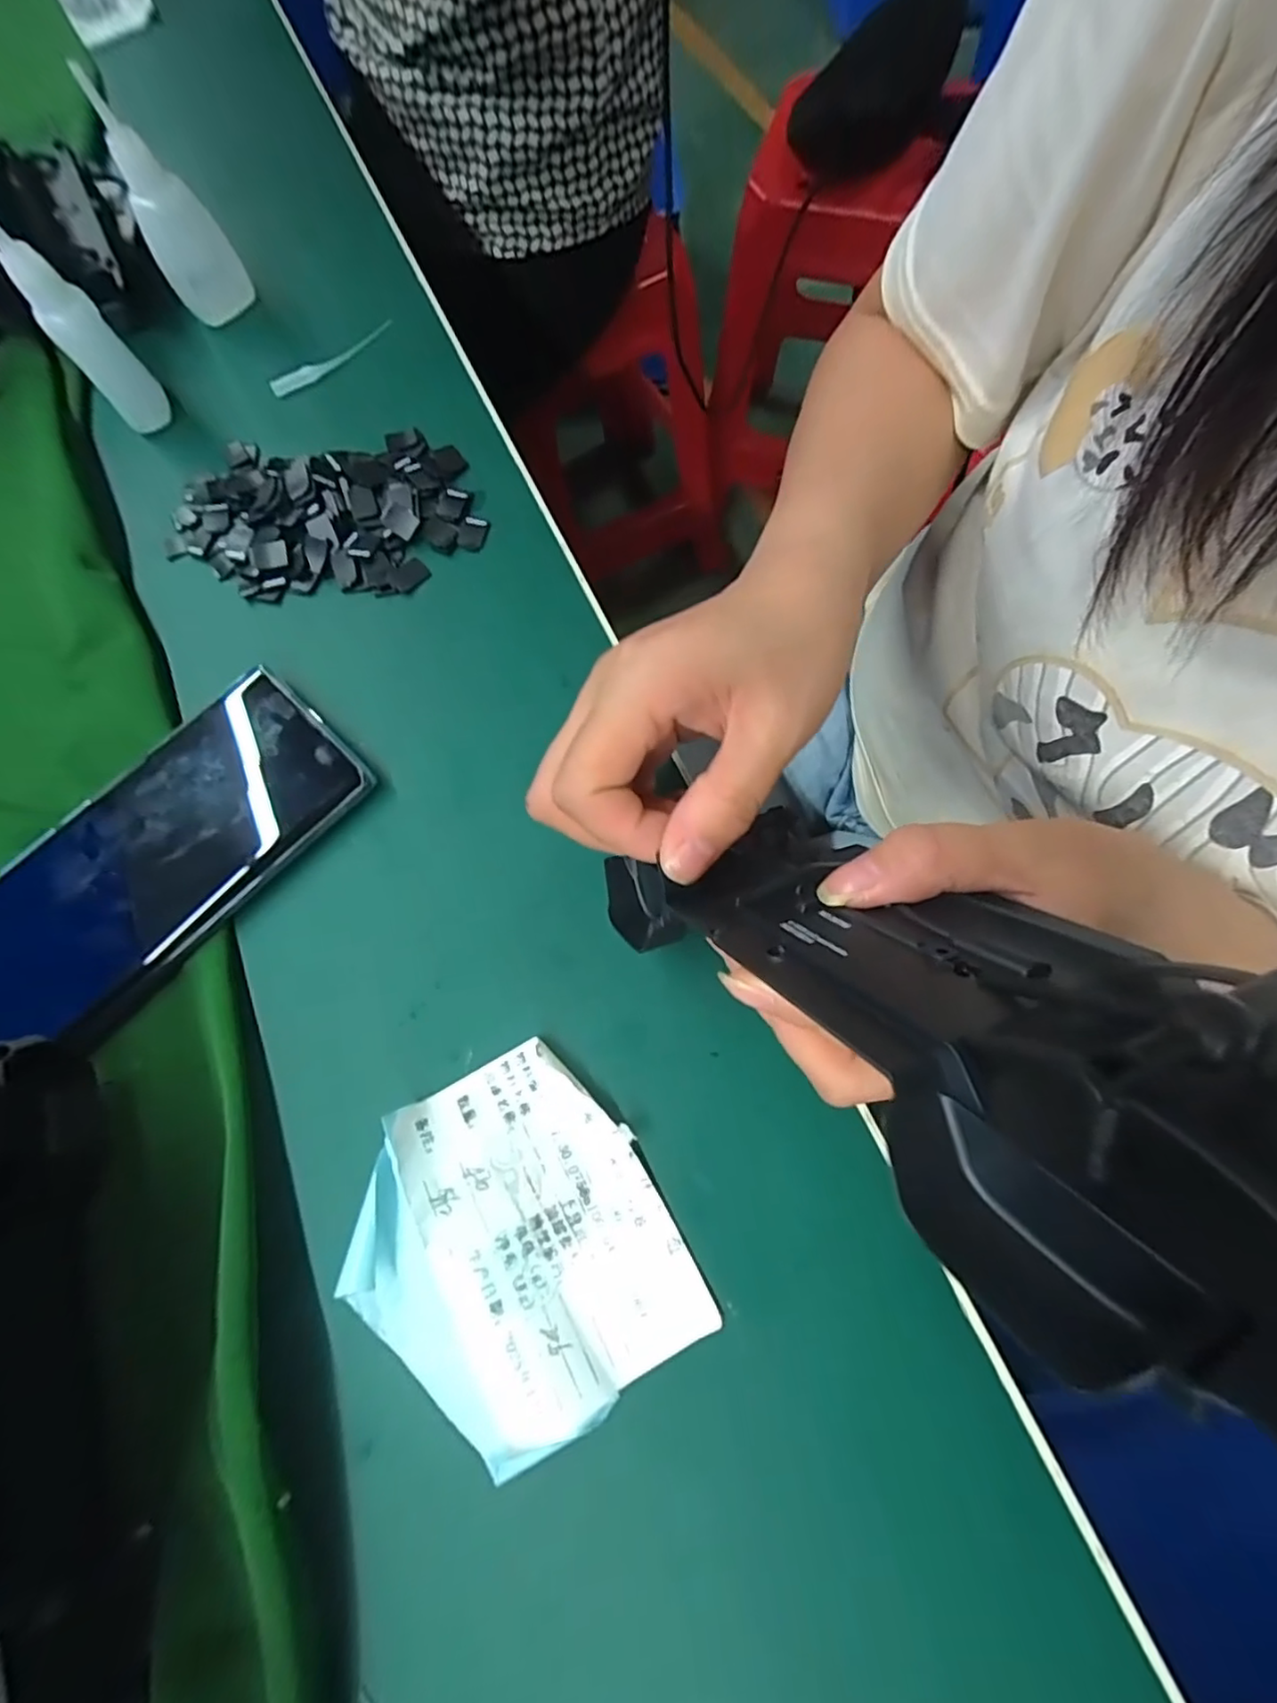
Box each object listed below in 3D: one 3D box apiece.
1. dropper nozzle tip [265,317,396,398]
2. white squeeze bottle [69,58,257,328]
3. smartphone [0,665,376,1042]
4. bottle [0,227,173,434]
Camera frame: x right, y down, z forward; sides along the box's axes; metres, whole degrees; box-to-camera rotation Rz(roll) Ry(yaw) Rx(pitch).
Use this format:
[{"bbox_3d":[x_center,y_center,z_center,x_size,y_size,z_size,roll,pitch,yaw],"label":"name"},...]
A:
[{"bbox_3d":[-0.150,-0.242,0.304,0.068,0.007,0.011,-35,75,-8],"label":"dropper nozzle tip"},{"bbox_3d":[-0.216,-0.294,0.282,0.024,0.075,0.029,33,77,11],"label":"white squeeze bottle"},{"bbox_3d":[-0.176,0.003,0.223,0.154,0.014,0.076,-42,75,-9],"label":"smartphone"},{"bbox_3d":[-0.244,-0.229,0.265,0.022,0.085,0.020,-22,73,-3],"label":"bottle"}]

